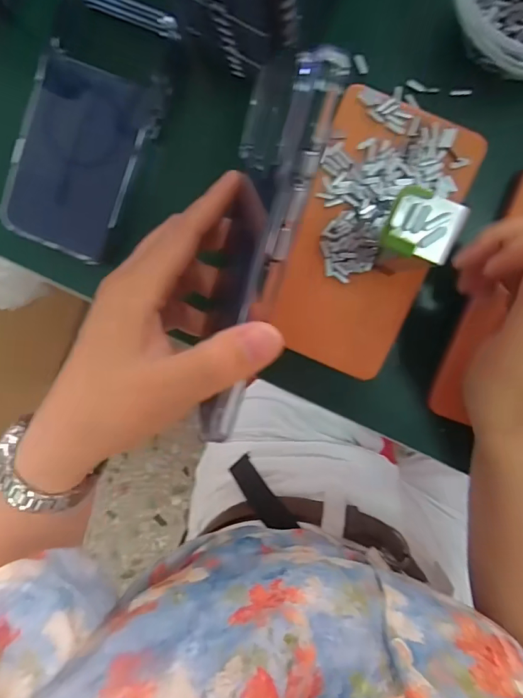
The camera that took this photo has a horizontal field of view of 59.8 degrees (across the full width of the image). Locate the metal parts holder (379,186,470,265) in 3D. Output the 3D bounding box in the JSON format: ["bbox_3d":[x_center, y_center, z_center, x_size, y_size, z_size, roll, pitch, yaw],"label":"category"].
[{"bbox_3d":[0.069,-0.052,0.193,0.031,0.008,0.029,17,98,2],"label":"metal parts holder"}]

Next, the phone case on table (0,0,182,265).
[{"bbox_3d":[-0.116,-0.150,0.308,0.081,0.017,0.171,21,98,2],"label":"phone case on table"}]

